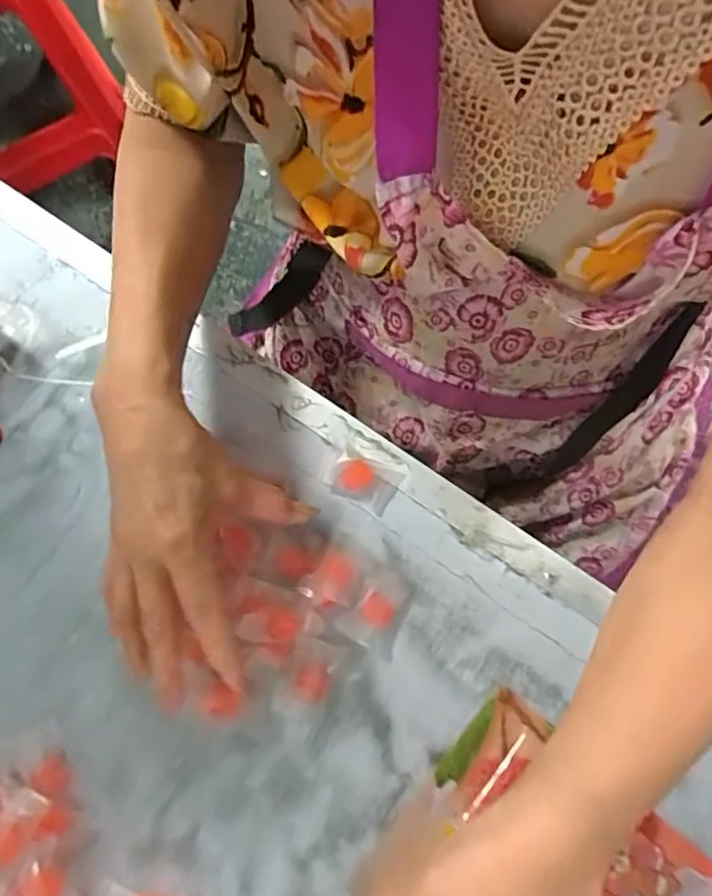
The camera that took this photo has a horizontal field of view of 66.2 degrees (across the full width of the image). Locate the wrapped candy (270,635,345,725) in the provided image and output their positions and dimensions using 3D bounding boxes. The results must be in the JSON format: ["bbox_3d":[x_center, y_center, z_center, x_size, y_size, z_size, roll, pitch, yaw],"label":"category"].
[{"bbox_3d":[-0.031,0.147,0.347,0.031,0.016,0.051,24,79,4],"label":"wrapped candy"}]

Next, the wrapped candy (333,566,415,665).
[{"bbox_3d":[0.015,0.105,0.359,0.040,0.015,0.050,30,79,5],"label":"wrapped candy"}]

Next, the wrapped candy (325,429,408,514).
[{"bbox_3d":[0.006,0.017,0.377,0.050,0.011,0.043,31,79,5],"label":"wrapped candy"}]

